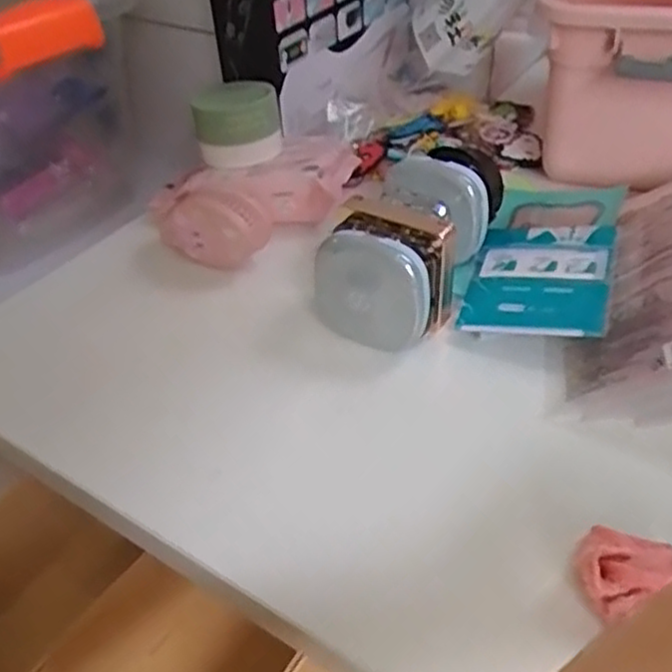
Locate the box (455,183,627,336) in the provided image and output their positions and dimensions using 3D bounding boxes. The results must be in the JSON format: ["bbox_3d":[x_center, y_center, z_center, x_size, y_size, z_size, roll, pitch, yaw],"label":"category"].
[{"bbox_3d":[0.144,-0.063,0.501,0.094,0.024,0.181,11,42,17],"label":"box"}]

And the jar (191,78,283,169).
[{"bbox_3d":[-0.079,-0.172,0.573,0.066,0.047,0.060,-7,40,-3],"label":"jar"}]

